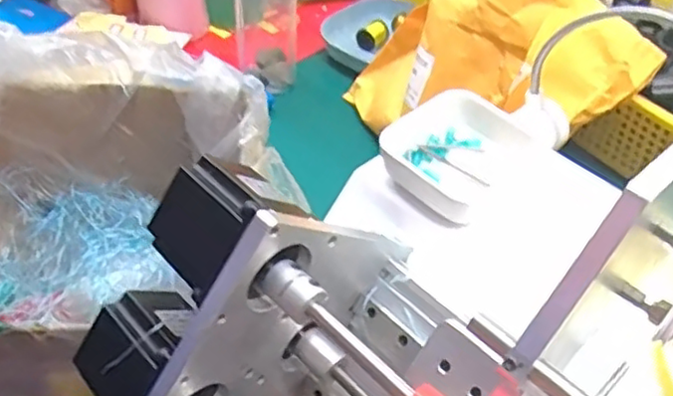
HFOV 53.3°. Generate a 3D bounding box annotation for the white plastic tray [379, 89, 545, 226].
[{"bbox_3d":[0.078,-0.029,0.431,0.080,0.016,0.087,44,70,8],"label":"white plastic tray"}]

